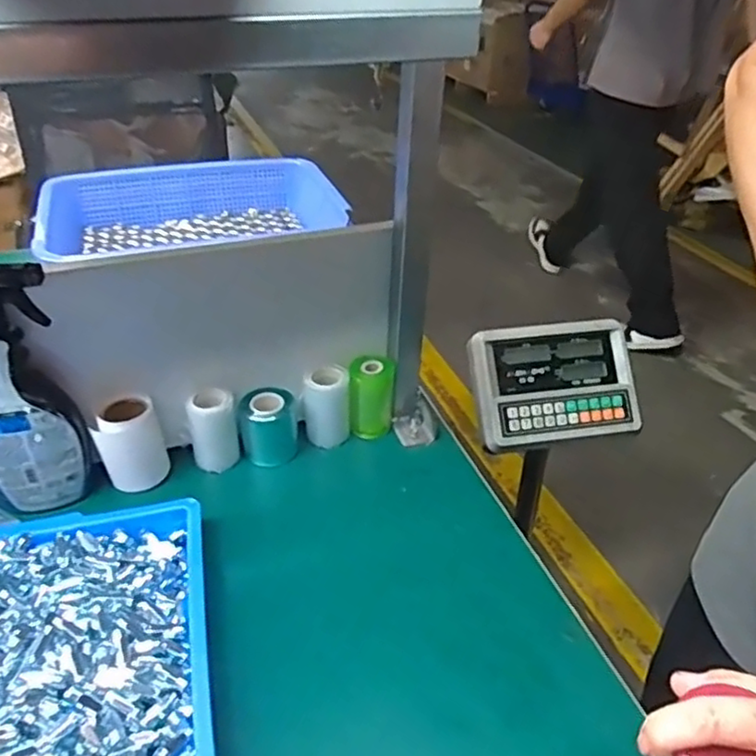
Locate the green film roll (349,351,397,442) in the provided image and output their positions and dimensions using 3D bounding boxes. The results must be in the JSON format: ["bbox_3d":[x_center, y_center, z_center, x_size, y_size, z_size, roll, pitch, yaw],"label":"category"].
[{"bbox_3d":[-0.005,0.022,0.757,0.047,0.097,0.046,1,35,-1],"label":"green film roll"}]

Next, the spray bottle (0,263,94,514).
[{"bbox_3d":[-0.321,0.021,0.599,0.087,0.239,0.044,-1,36,-3],"label":"spray bottle"}]

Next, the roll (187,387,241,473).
[{"bbox_3d":[-0.173,0.053,0.705,0.046,0.082,0.043,1,35,-1],"label":"roll"}]

